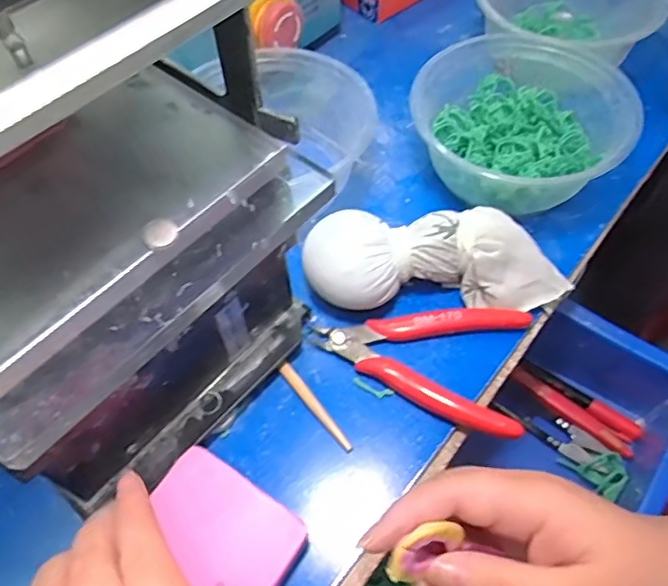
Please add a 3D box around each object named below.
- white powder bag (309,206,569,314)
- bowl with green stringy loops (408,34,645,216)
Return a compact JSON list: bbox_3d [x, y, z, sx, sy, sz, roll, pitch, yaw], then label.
[{"bbox_3d":[0.060,-0.016,0.340,0.151,0.043,0.063,-4,57,0],"label":"white powder bag"},{"bbox_3d":[0.121,-0.105,0.385,0.132,0.060,0.127,-1,57,2],"label":"bowl with green stringy loops"}]

